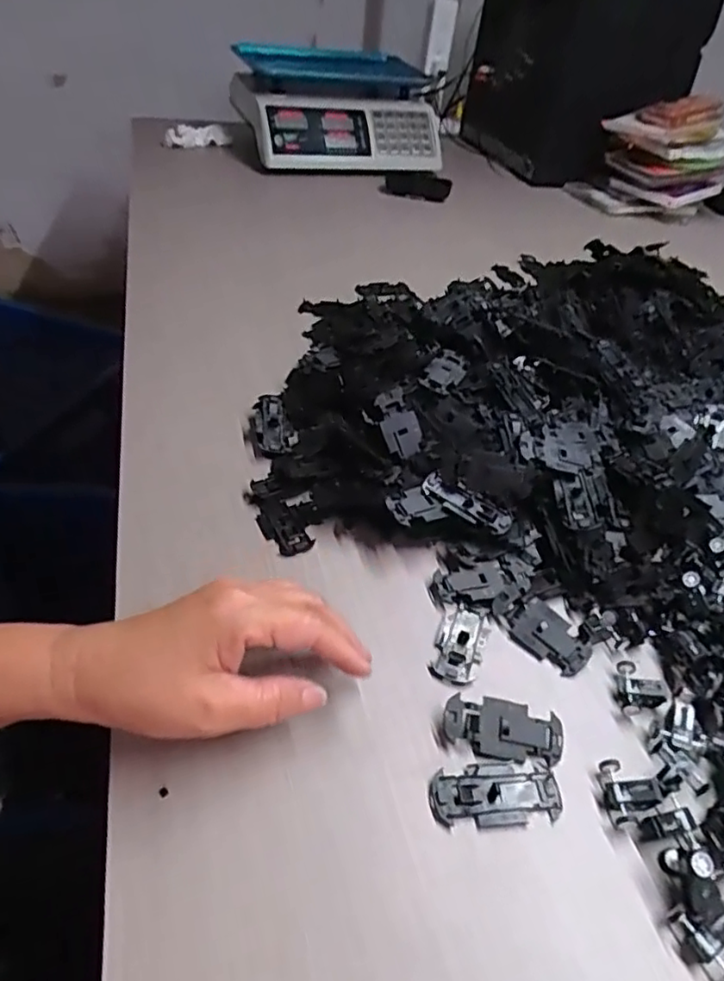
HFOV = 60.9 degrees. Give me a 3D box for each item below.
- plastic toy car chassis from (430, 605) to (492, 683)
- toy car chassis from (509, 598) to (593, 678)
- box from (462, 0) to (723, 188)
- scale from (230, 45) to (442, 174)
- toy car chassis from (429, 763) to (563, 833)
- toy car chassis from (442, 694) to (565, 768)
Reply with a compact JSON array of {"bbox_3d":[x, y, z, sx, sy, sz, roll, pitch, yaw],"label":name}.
[{"bbox_3d":[0.062,0.094,0.383,0.029,0.006,0.057,19,43,12],"label":"plastic toy car chassis"},{"bbox_3d":[0.119,0.093,0.389,0.050,0.004,0.032,37,66,23],"label":"toy car chassis"},{"bbox_3d":[0.406,-0.788,1.169,0.283,0.308,0.308,-9,45,-18],"label":"box"},{"bbox_3d":[-0.042,-0.721,1.167,0.369,0.163,0.369,-8,44,-16],"label":"scale"},{"bbox_3d":[0.069,0.156,0.315,0.066,0.004,0.030,0,43,-8],"label":"toy car chassis"},{"bbox_3d":[0.078,0.132,0.337,0.065,0.011,0.030,8,42,1],"label":"toy car chassis"}]

